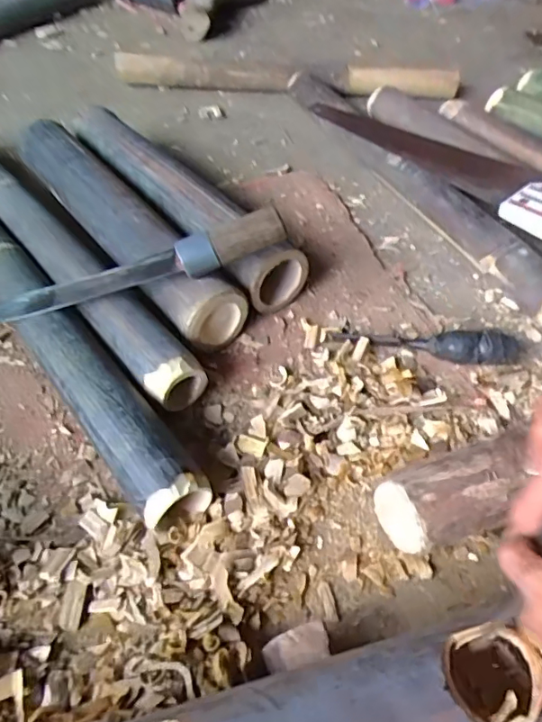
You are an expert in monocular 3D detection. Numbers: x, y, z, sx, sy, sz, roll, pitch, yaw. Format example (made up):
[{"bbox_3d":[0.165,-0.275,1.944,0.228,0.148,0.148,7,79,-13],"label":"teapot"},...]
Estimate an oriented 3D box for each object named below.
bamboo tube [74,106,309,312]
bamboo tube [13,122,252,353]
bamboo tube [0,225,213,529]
[{"bbox_3d":[-0.130,-0.234,0.719,0.104,0.089,0.475,-27,56,-22],"label":"bamboo tube"},{"bbox_3d":[-0.194,-0.187,0.679,0.092,0.070,0.464,-28,56,-23],"label":"bamboo tube"},{"bbox_3d":[-0.266,-0.066,0.586,0.060,0.066,0.630,-31,58,-25],"label":"bamboo tube"}]

